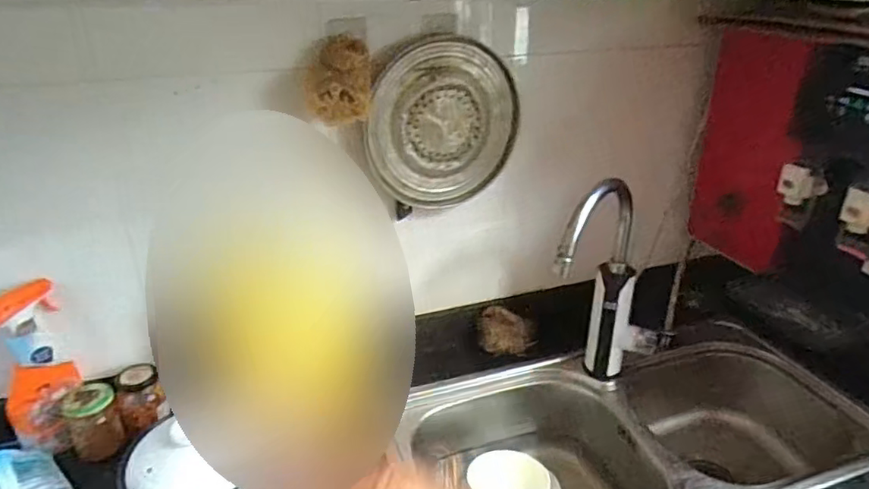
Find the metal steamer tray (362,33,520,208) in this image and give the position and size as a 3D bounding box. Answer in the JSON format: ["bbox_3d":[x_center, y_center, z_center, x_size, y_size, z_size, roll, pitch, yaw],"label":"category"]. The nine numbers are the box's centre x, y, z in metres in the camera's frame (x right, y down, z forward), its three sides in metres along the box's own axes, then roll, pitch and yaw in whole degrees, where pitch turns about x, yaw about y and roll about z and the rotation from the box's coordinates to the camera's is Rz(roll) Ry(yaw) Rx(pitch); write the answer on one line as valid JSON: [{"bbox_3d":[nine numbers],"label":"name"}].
[{"bbox_3d":[0.015,-0.185,0.887,0.252,0.247,0.026,-12,26,-23],"label":"metal steamer tray"}]

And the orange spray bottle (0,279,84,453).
[{"bbox_3d":[-0.557,0.175,0.800,0.050,0.239,0.098,21,32,40],"label":"orange spray bottle"}]

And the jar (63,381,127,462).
[{"bbox_3d":[-0.496,0.259,0.833,0.074,0.077,0.075,-18,29,-34],"label":"jar"}]

